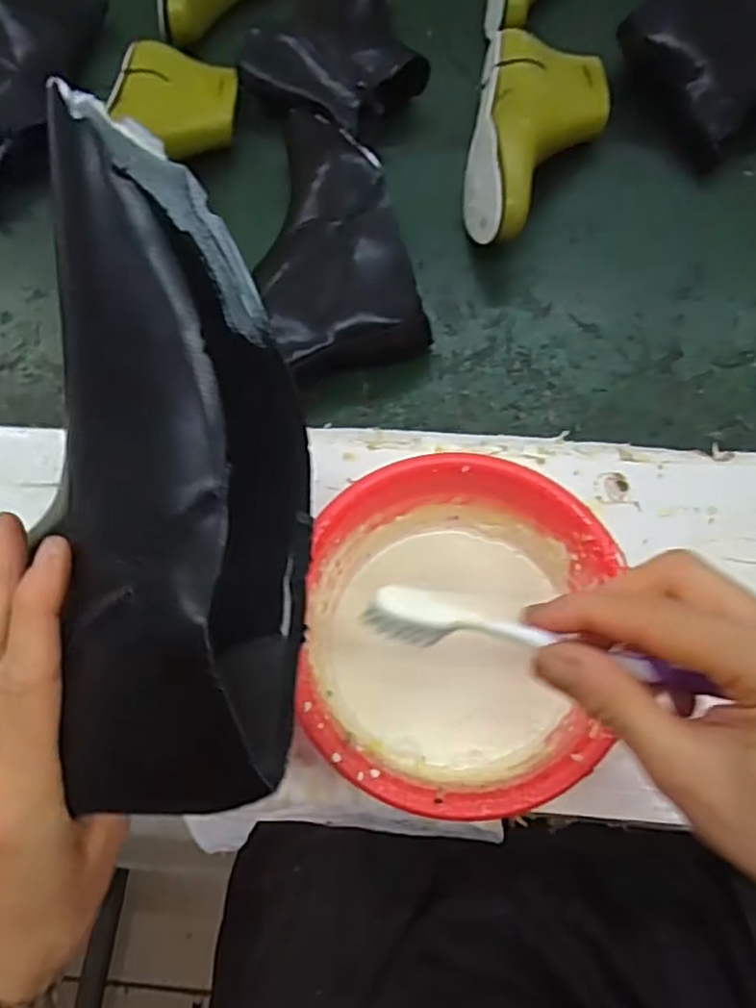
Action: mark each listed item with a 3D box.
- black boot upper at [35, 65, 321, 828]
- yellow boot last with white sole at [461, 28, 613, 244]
[{"bbox_3d":[-0.074,-0.014,0.256,0.083,0.083,0.243,-5,89,0],"label":"black boot upper"},{"bbox_3d":[0.137,-0.314,0.585,0.111,0.073,0.231,10,69,5],"label":"yellow boot last with white sole"}]

